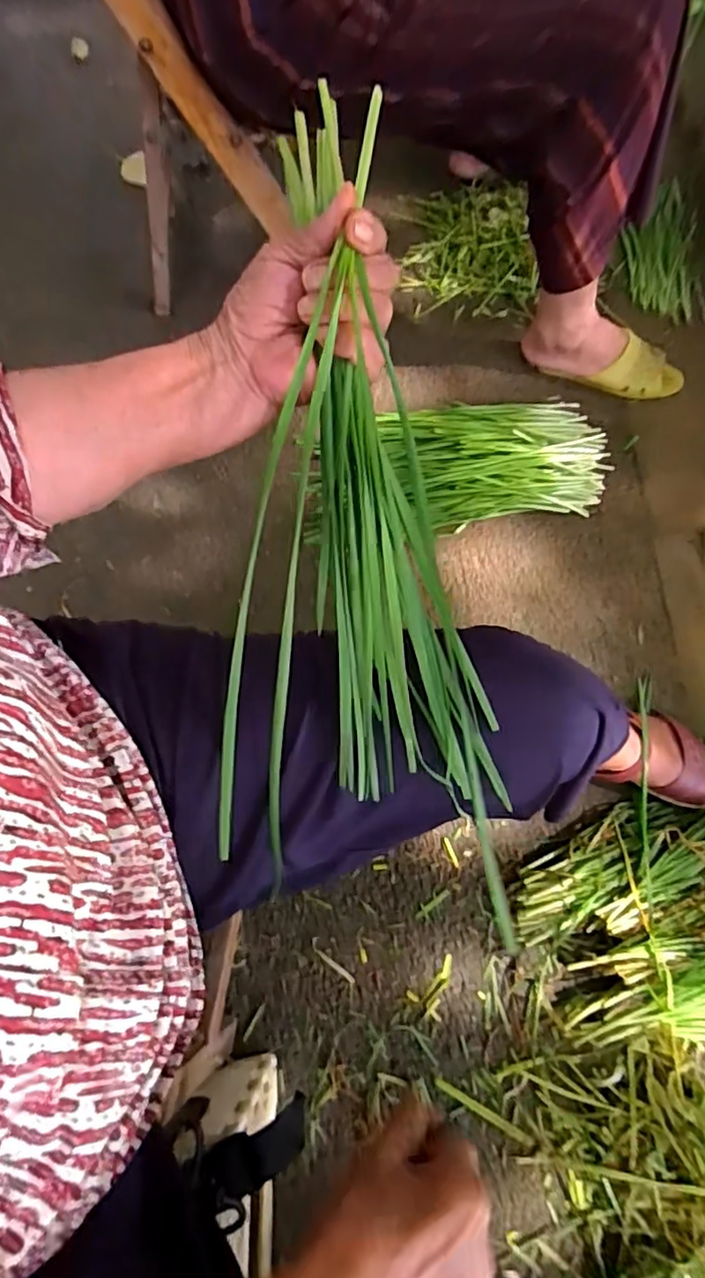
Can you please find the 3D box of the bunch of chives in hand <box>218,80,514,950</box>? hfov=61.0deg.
[{"bbox_3d":[-0.021,-0.071,0.360,0.155,0.068,0.468,-9,93,-5],"label":"bunch of chives in hand"}]

